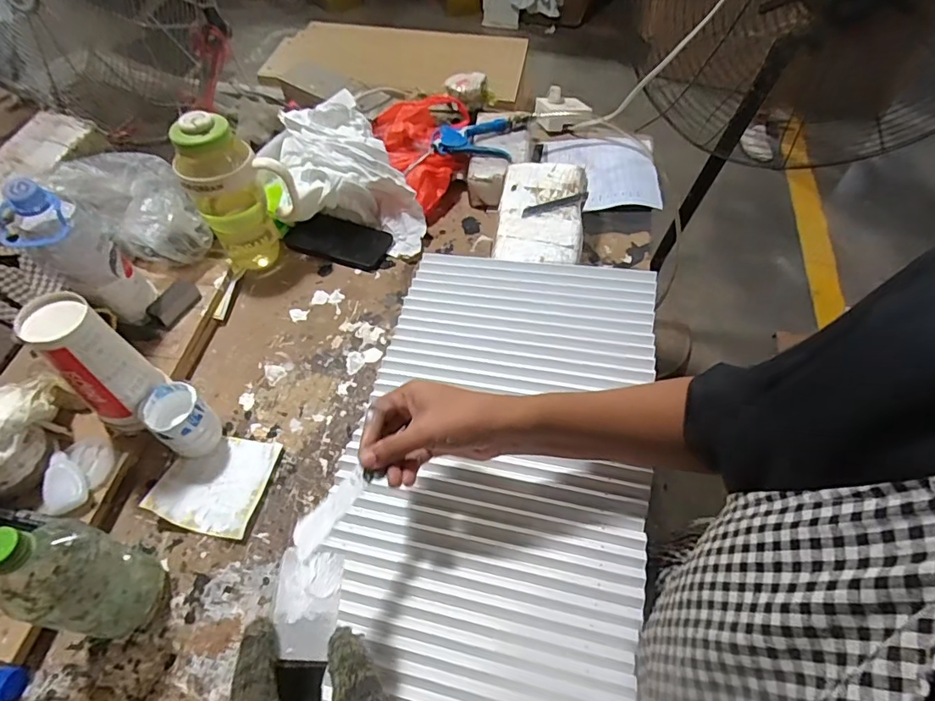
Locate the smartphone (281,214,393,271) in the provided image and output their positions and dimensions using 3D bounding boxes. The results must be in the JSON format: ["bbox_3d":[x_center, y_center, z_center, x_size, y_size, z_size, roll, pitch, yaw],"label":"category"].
[{"bbox_3d":[-0.214,-0.185,0.851,0.173,0.015,0.085,15,65,9],"label":"smartphone"}]

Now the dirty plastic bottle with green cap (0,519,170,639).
[{"bbox_3d":[-0.350,0.204,0.461,0.067,0.193,0.080,17,57,11],"label":"dirty plastic bottle with green cap"}]

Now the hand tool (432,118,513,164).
[{"bbox_3d":[0.007,-0.374,0.908,0.133,0.028,0.087,-3,56,-3],"label":"hand tool"}]

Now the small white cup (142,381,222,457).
[{"bbox_3d":[-0.337,0.088,0.617,0.064,0.081,0.058,35,62,21],"label":"small white cup"}]

